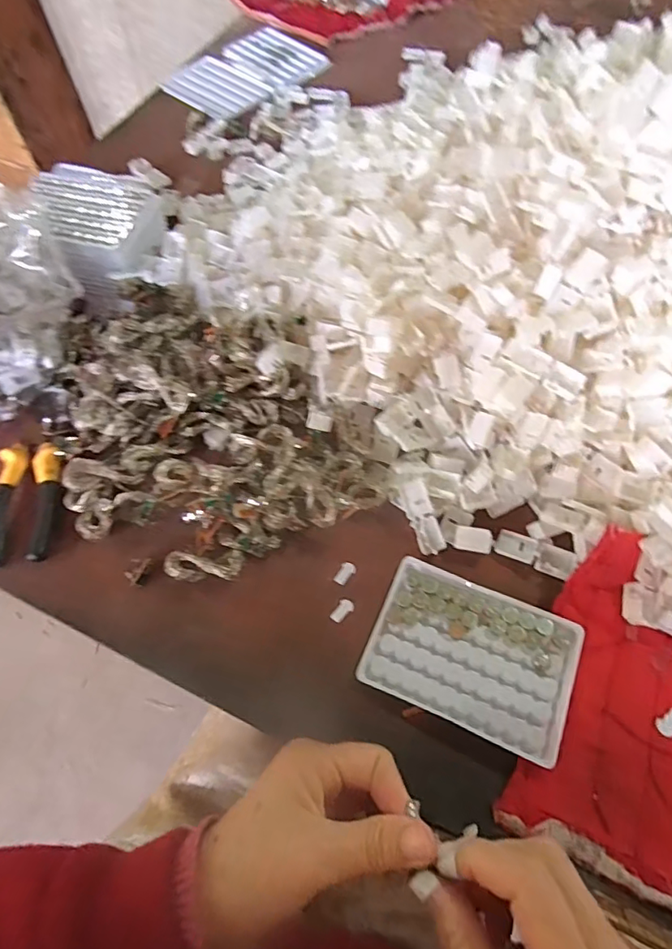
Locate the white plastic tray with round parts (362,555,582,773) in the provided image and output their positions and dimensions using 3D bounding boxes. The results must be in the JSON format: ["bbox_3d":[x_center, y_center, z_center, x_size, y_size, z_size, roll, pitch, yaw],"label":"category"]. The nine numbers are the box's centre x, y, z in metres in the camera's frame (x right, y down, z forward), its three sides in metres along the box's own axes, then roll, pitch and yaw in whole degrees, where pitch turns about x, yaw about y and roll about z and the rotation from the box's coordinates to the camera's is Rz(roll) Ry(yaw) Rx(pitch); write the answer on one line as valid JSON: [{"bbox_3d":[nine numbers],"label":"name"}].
[{"bbox_3d":[0.091,0.119,0.353,0.130,0.009,0.094,21,65,13],"label":"white plastic tray with round parts"}]

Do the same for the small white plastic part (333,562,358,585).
[{"bbox_3d":[0.007,0.073,0.388,0.012,0.004,0.018,26,67,15],"label":"small white plastic part"}]

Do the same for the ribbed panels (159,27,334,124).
[{"bbox_3d":[-0.118,-0.541,0.708,0.143,0.009,0.208,40,71,20],"label":"ribbed panels"}]

